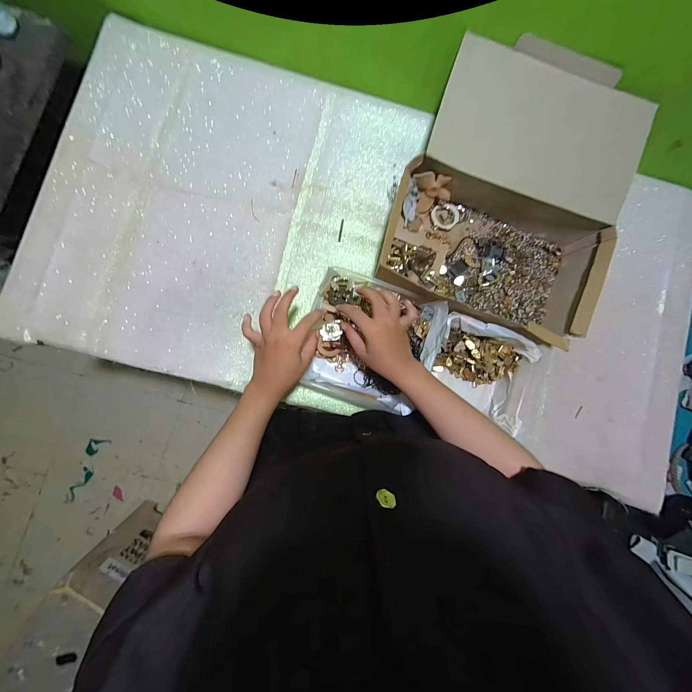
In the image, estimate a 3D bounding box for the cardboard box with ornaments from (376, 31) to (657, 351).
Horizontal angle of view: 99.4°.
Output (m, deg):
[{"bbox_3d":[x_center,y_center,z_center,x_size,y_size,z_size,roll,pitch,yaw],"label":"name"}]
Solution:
[{"bbox_3d":[0.254,-0.224,0.482,0.338,0.156,0.383,16,85,-3],"label":"cardboard box with ornaments"}]

